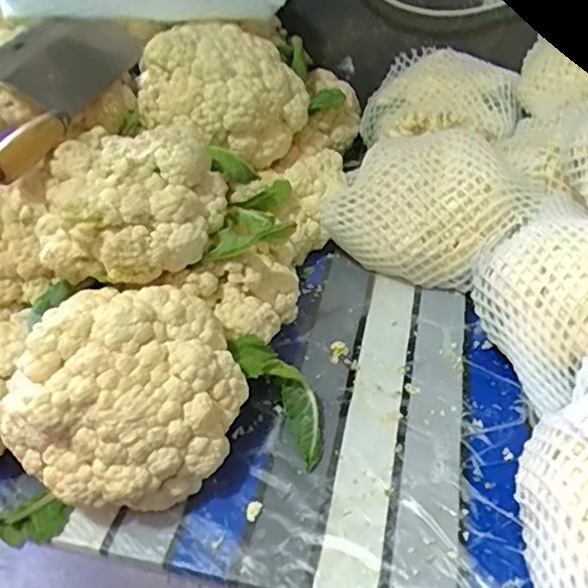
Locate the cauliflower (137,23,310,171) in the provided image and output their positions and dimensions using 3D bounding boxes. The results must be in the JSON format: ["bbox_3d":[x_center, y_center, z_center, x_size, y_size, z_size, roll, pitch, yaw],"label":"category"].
[{"bbox_3d":[-0.079,-0.227,0.681,0.137,0.126,0.170,17,45,24],"label":"cauliflower"}]

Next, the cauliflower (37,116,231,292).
[{"bbox_3d":[-0.142,-0.085,0.542,0.145,0.093,0.140,-3,40,3],"label":"cauliflower"}]

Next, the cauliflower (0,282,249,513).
[{"bbox_3d":[-0.136,0.080,0.489,0.152,0.126,0.165,-3,40,3],"label":"cauliflower"}]

